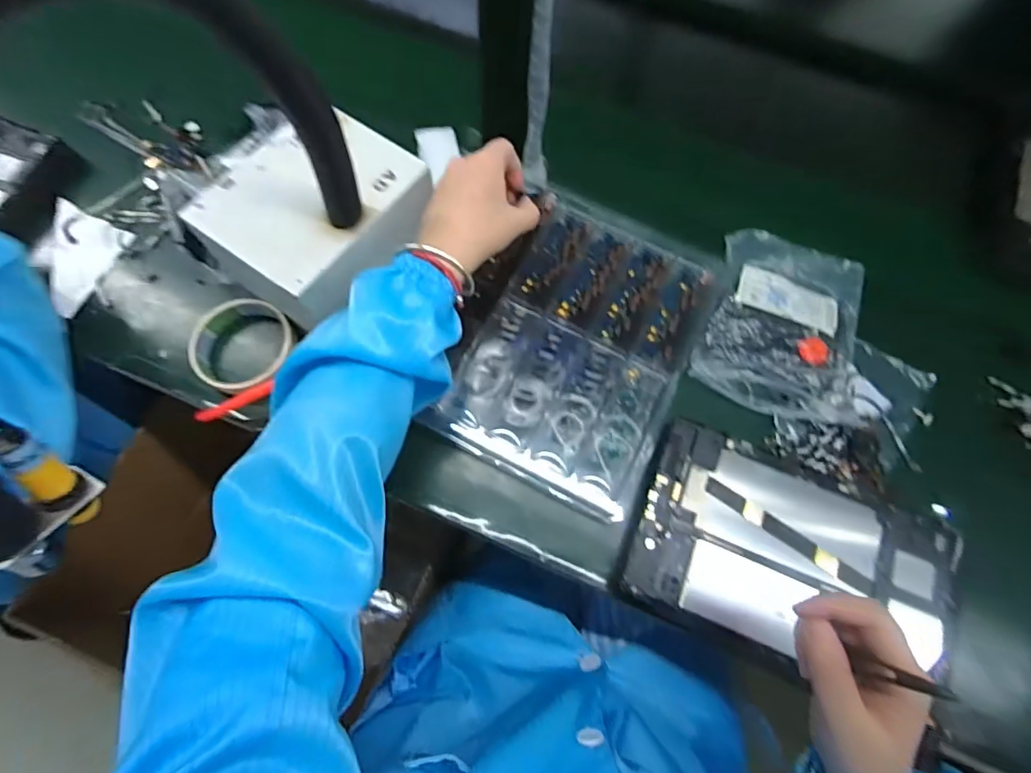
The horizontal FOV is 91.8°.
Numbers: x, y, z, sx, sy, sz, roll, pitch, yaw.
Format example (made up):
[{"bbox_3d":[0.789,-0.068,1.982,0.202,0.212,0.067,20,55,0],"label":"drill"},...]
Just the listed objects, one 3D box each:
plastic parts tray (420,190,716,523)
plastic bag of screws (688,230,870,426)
[{"bbox_3d":[0.057,-0.046,0.459,0.192,0.027,0.275,25,69,9],"label":"plastic parts tray"},{"bbox_3d":[0.254,-0.063,0.467,0.149,0.032,0.180,16,69,2],"label":"plastic bag of screws"}]

